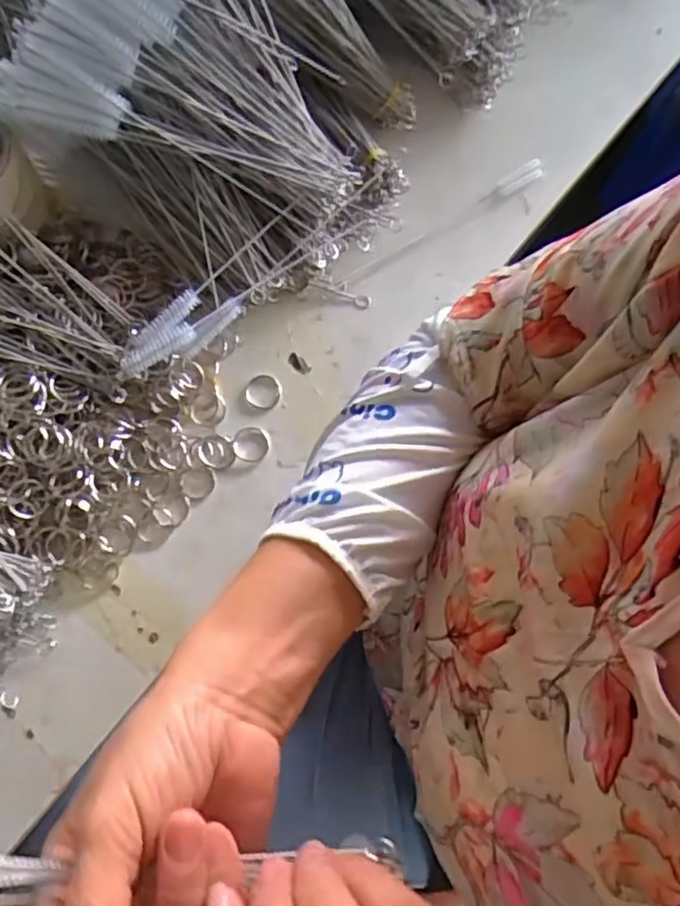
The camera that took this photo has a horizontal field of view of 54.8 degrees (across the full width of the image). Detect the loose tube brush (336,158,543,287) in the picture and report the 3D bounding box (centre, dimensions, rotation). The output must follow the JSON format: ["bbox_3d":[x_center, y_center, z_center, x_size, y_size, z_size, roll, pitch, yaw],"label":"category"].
[{"bbox_3d":[0.078,-0.169,0.489,0.182,0.006,0.015,-34,81,-7],"label":"loose tube brush"}]

